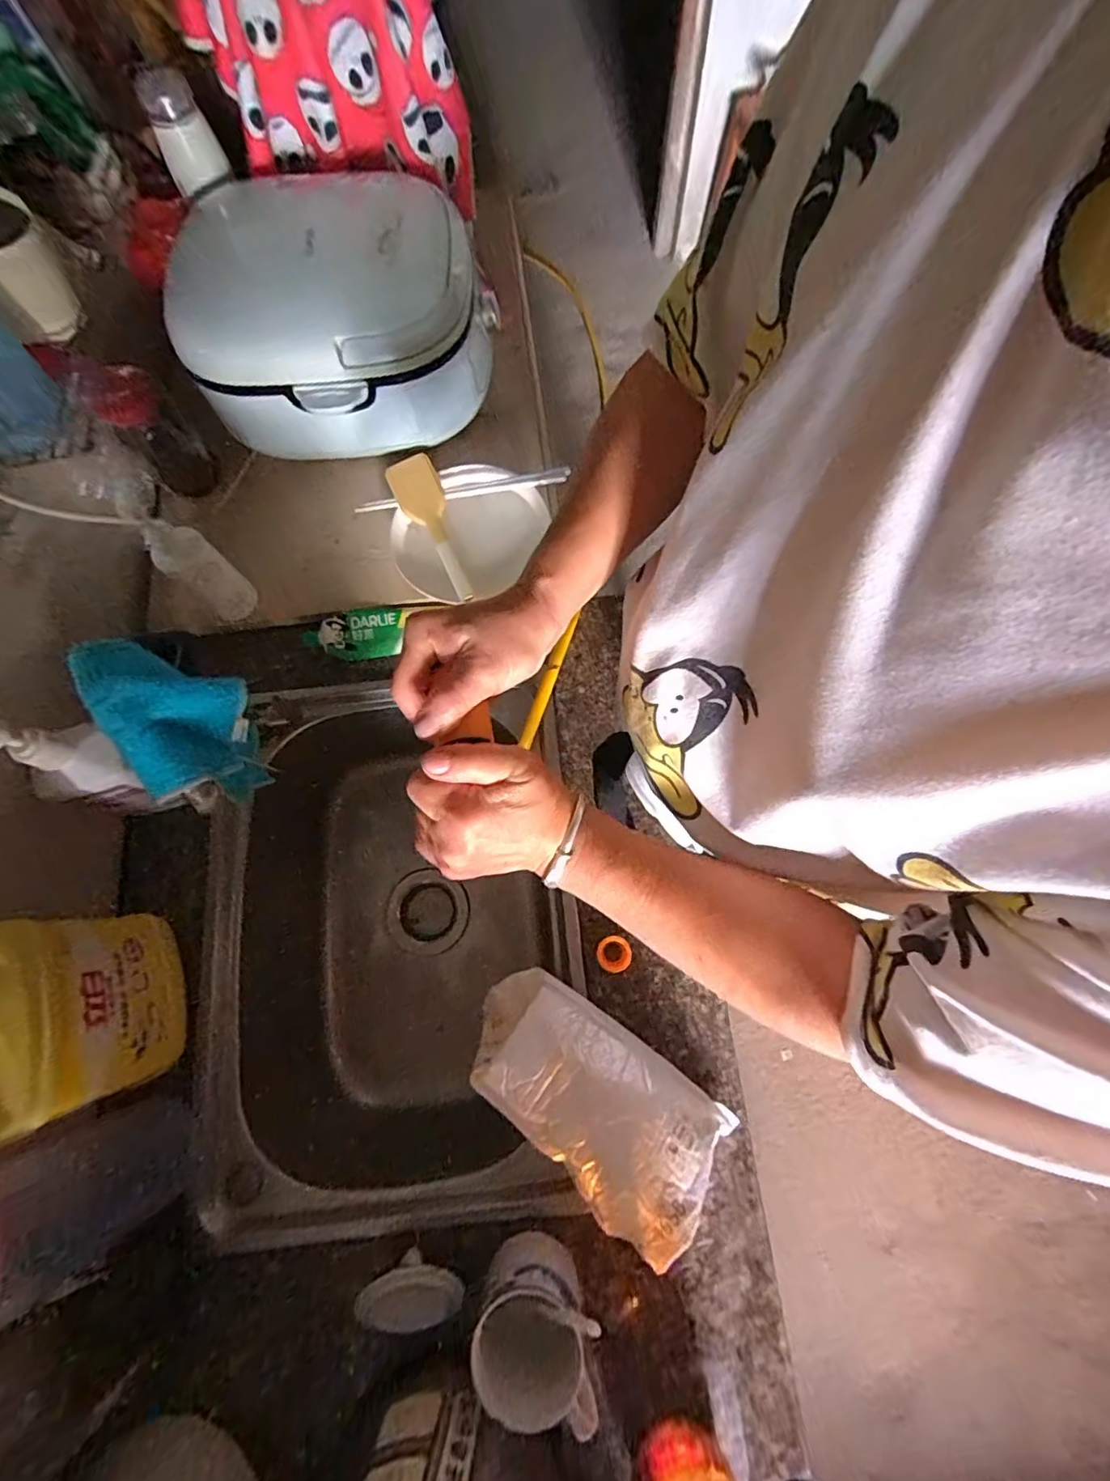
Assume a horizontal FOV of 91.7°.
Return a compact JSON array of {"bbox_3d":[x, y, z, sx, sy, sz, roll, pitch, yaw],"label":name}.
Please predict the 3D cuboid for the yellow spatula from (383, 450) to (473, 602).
[{"bbox_3d":[-0.135,-0.238,0.606,0.053,0.029,0.183,-23,75,-5],"label":"yellow spatula"}]

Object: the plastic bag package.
[{"bbox_3d":[0.031,0.316,0.483,0.241,0.070,0.122,37,78,11],"label":"plastic bag package"}]

